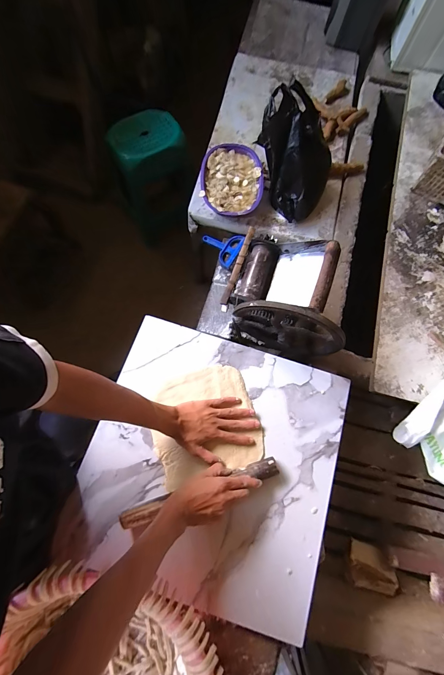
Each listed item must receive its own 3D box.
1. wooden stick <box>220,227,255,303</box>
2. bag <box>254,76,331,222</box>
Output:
[{"bbox_3d":[0.041,-0.185,0.697,0.019,0.018,0.226,19,75,5],"label":"wooden stick"},{"bbox_3d":[0.254,-0.604,0.917,0.189,0.286,0.264,-37,78,-10],"label":"bag"}]

